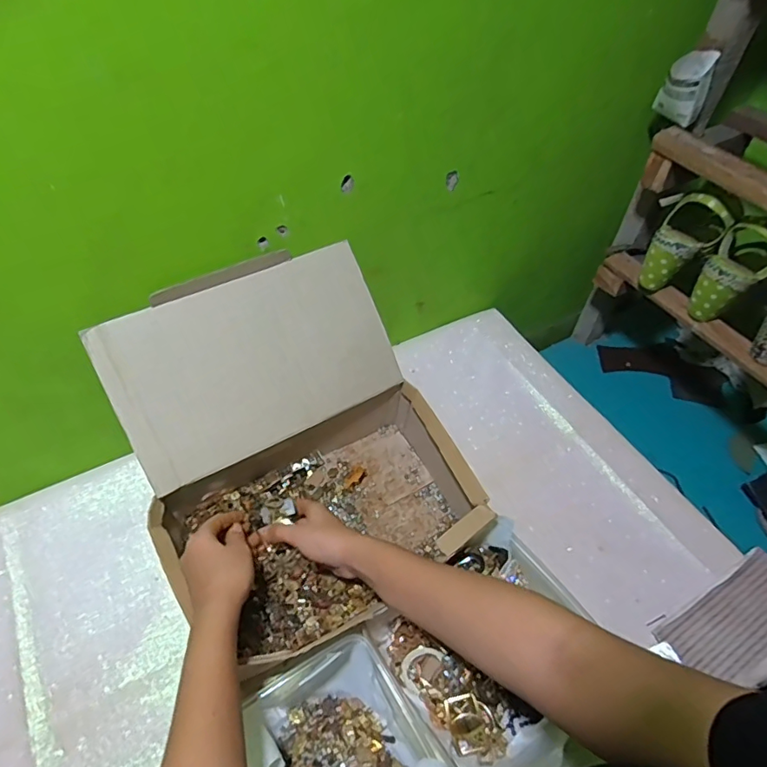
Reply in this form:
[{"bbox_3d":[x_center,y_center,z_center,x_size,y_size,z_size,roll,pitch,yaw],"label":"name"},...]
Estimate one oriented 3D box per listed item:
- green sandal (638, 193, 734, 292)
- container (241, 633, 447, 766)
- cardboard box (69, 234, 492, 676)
[{"bbox_3d":[0.415,-0.200,0.723,0.065,0.139,0.079,-6,47,-44],"label":"green sandal"},{"bbox_3d":[-0.039,0.327,0.444,0.147,0.093,0.162,-18,55,-16],"label":"container"},{"bbox_3d":[-0.093,0.072,0.566,0.322,0.225,0.351,-24,57,-20],"label":"cardboard box"}]

